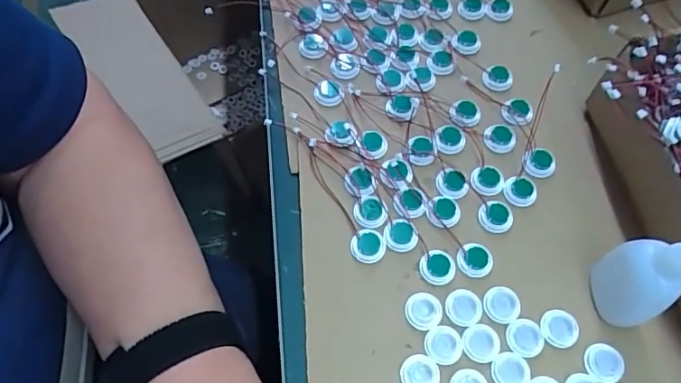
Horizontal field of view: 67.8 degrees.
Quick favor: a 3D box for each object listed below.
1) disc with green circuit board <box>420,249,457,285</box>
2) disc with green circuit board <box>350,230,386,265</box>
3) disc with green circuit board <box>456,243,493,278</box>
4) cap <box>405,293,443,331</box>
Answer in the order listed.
[{"bbox_3d":[0.063,0.049,0.329,0.022,0.004,0.022,-39,69,-17],"label":"disc with green circuit board"},{"bbox_3d":[0.019,0.035,0.334,0.023,0.005,0.022,0,64,1],"label":"disc with green circuit board"},{"bbox_3d":[0.088,0.045,0.331,0.023,0.004,0.022,0,64,1],"label":"disc with green circuit board"},{"bbox_3d":[0.052,0.075,0.318,0.022,0.004,0.022,0,64,1],"label":"cap"}]

